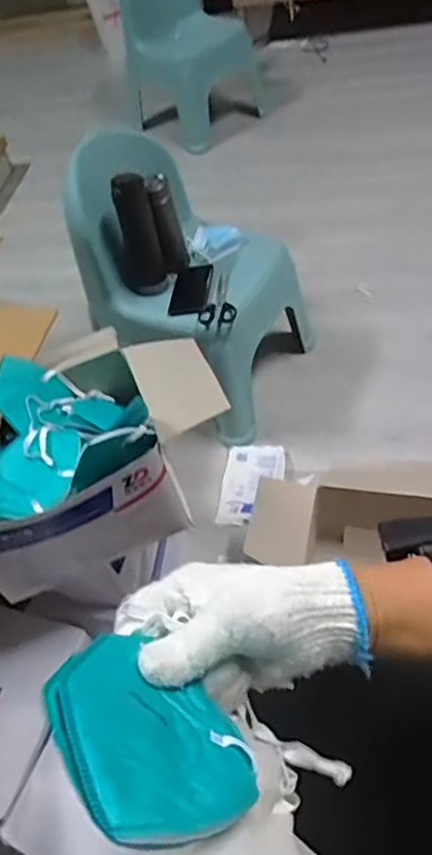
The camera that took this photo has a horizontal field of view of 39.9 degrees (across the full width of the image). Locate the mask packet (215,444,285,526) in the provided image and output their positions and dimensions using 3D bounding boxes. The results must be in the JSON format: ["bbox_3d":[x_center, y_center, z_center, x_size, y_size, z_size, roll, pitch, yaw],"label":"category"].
[{"bbox_3d":[0.077,0.115,1.266,0.127,0.014,0.197,2,53,12],"label":"mask packet"}]

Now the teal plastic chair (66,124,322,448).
[{"bbox_3d":[-0.040,-0.323,1.313,0.372,0.570,0.383,21,58,24],"label":"teal plastic chair"}]

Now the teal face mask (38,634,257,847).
[{"bbox_3d":[-0.030,0.141,0.272,0.100,0.117,0.006,37,96,13],"label":"teal face mask"}]

